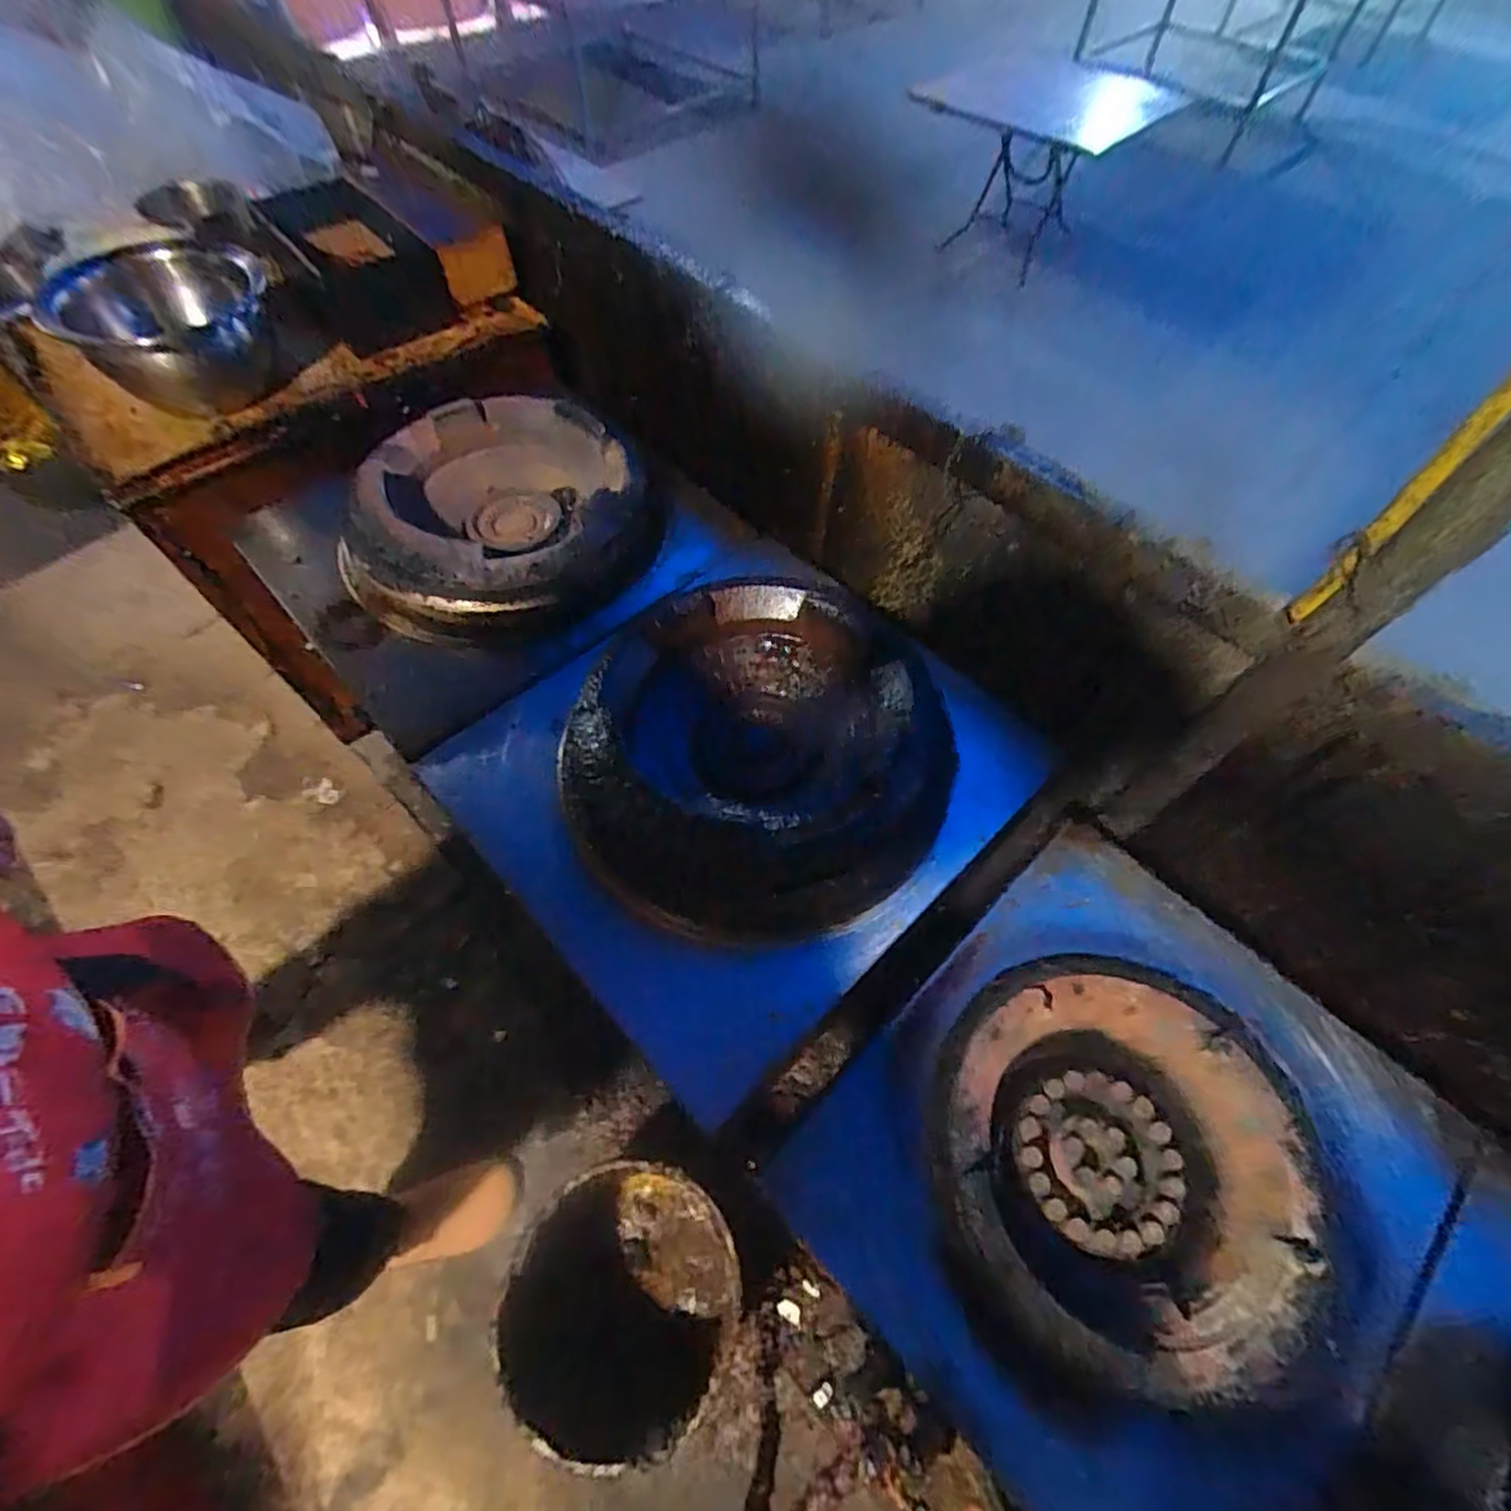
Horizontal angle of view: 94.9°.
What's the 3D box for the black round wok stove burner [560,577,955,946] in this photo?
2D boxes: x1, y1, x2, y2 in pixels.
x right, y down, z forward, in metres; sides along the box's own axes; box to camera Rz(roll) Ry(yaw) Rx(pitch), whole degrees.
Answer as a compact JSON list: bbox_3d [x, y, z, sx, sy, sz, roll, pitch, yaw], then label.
[{"bbox_3d":[-0.003,-0.010,0.727,0.359,0.094,0.371,1,59,-2],"label":"black round wok stove burner"}]

